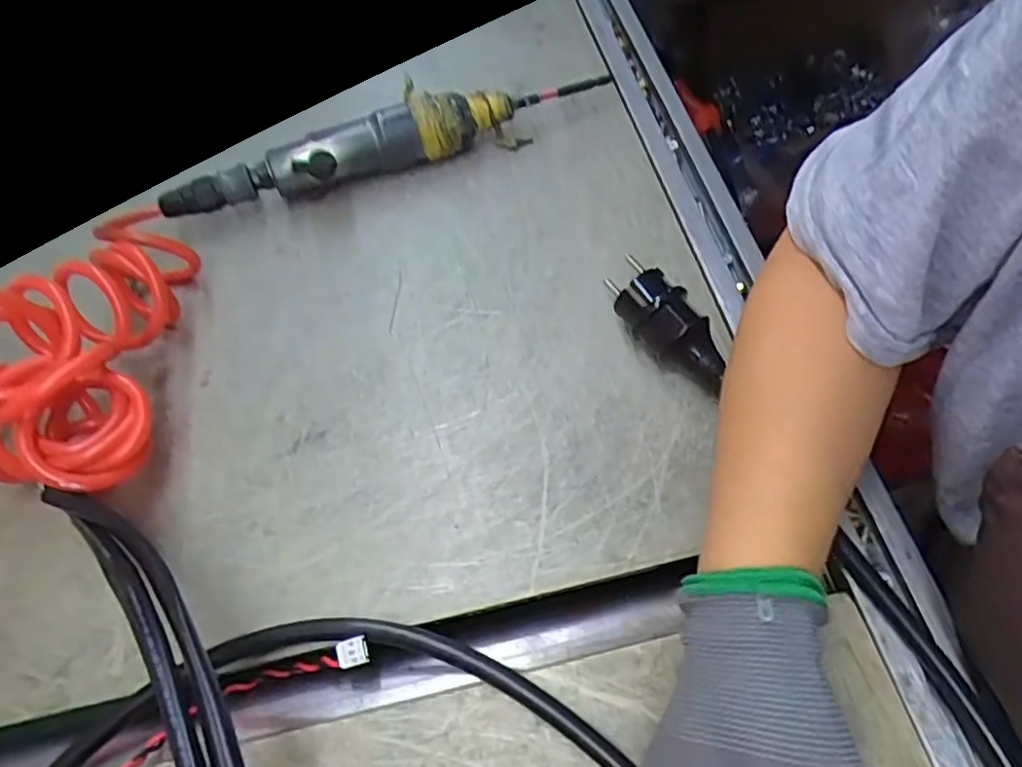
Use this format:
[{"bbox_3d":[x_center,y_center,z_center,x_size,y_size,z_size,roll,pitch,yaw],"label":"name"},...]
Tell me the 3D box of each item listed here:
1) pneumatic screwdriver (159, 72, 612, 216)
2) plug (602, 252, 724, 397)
[{"bbox_3d":[-0.080,-0.173,0.480,0.326,0.046,0.047,-20,61,-9],"label":"pneumatic screwdriver"},{"bbox_3d":[0.090,-0.035,0.390,0.033,0.033,0.089,-34,77,-16],"label":"plug"}]

